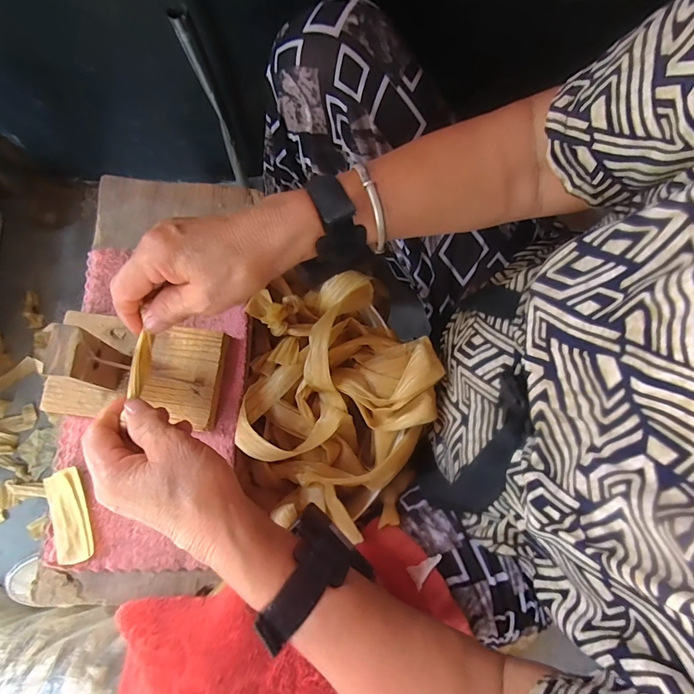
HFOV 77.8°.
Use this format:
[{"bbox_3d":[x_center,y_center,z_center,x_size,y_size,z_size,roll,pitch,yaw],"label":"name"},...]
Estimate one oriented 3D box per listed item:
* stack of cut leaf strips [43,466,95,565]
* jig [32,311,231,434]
[{"bbox_3d":[-0.235,0.142,0.362,0.031,0.005,0.075,-16,81,-1],"label":"stack of cut leaf strips"},{"bbox_3d":[-0.182,0.005,0.334,0.140,0.117,0.085,7,70,1],"label":"jig"}]

